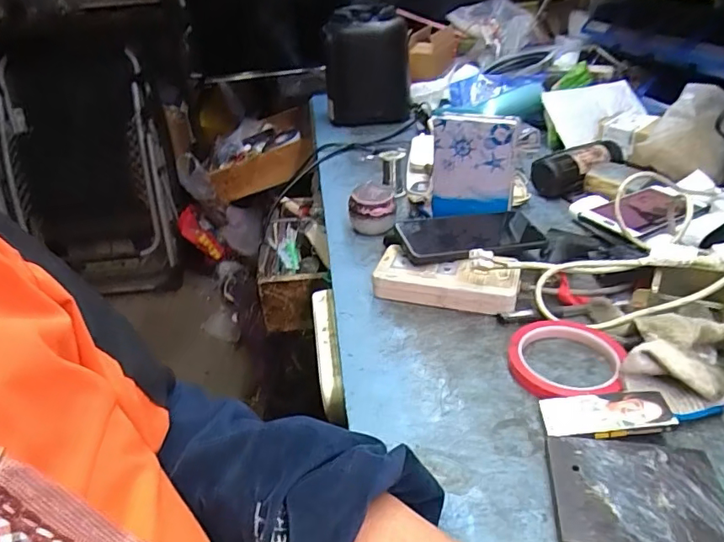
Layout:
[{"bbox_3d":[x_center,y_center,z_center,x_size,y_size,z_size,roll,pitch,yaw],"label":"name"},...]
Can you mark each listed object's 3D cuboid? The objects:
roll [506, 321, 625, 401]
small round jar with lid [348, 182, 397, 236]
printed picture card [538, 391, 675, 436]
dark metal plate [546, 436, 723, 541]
[{"bbox_3d":[0.177,0.075,0.443,0.090,0.015,0.107,11,35,25],"label":"roll"},{"bbox_3d":[0.013,-0.084,0.681,0.059,0.052,0.053,-8,32,-5],"label":"small round jar with lid"},{"bbox_3d":[0.182,0.107,0.382,0.087,0.005,0.035,-10,30,14],"label":"printed picture card"},{"bbox_3d":[0.181,0.148,0.333,0.106,0.014,0.080,2,32,12],"label":"dark metal plate"}]

